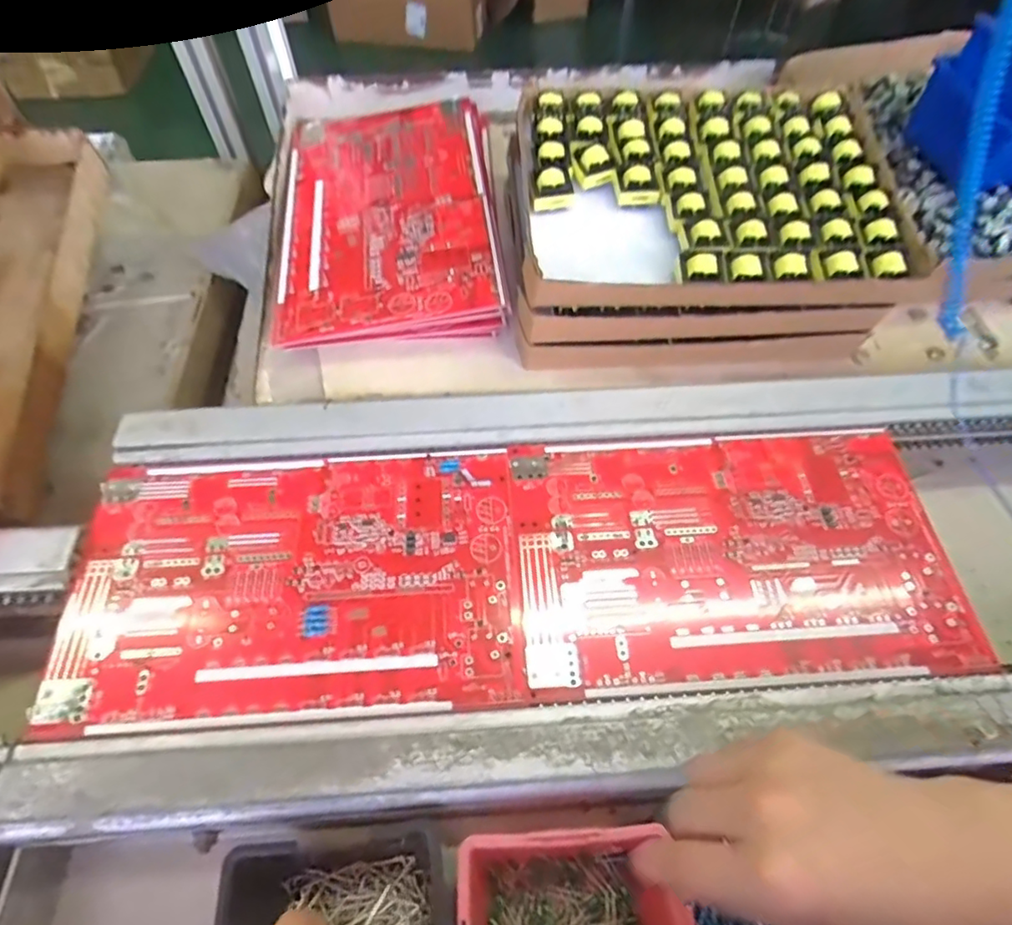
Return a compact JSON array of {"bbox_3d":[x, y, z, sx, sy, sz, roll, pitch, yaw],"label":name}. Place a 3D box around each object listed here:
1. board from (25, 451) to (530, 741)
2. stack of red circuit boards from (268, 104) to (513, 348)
[{"bbox_3d":[-0.150,0.082,0.425,0.315,0.006,0.193,-3,59,-2],"label":"board"},{"bbox_3d":[-0.117,-0.258,0.581,0.201,0.042,0.340,-5,59,-4],"label":"stack of red circuit boards"}]

